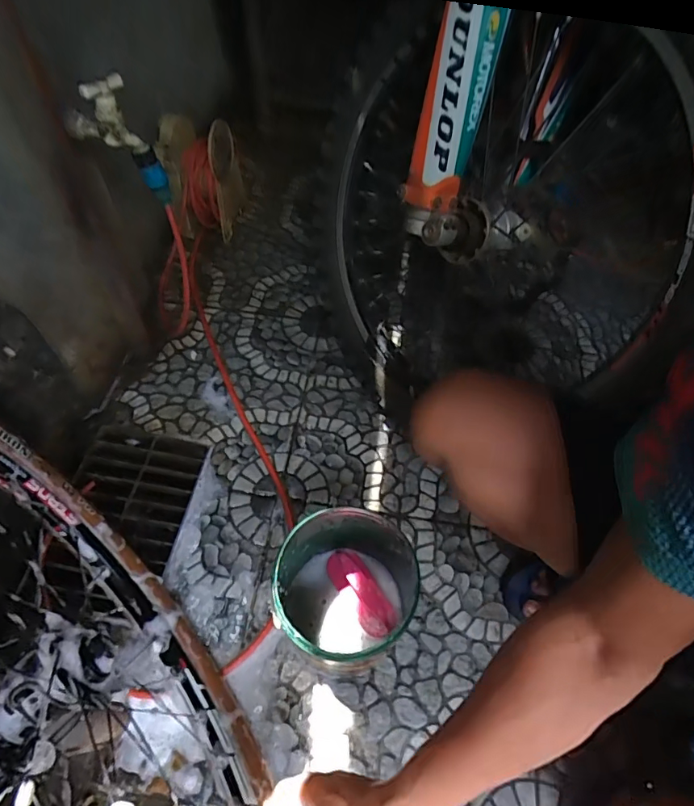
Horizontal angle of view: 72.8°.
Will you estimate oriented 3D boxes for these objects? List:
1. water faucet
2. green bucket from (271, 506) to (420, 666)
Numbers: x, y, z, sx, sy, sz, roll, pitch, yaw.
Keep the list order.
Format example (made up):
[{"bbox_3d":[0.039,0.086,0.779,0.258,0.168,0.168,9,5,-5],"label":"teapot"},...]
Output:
[{"bbox_3d":[-0.325,-0.380,0.620,0.104,0.077,0.038,-2,58,-2],"label":"water faucet"},{"bbox_3d":[0.004,0.244,0.614,0.175,0.203,0.163,1,58,-1],"label":"green bucket"}]

